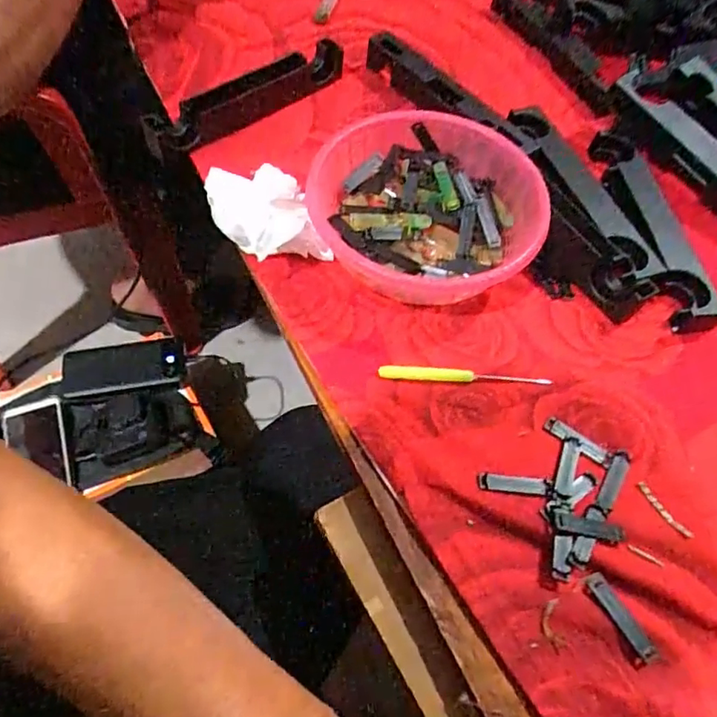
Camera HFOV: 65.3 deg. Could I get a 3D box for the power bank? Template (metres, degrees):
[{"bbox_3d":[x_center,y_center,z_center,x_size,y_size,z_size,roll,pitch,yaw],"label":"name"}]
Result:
[{"bbox_3d":[-0.313,0.010,0.743,0.160,0.015,0.068,-8,62,-6],"label":"power bank"}]

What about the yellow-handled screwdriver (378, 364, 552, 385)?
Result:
[{"bbox_3d":[0.072,0.012,0.377,0.116,0.005,0.010,3,61,0],"label":"yellow-handled screwdriver"}]

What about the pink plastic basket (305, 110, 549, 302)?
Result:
[{"bbox_3d":[0.054,-0.113,0.422,0.176,0.048,0.159,-5,62,-4],"label":"pink plastic basket"}]

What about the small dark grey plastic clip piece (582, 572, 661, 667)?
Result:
[{"bbox_3d":[0.145,0.142,0.307,0.011,0.004,0.049,-27,65,-15],"label":"small dark grey plastic clip piece"}]

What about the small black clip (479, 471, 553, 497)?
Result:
[{"bbox_3d":[0.097,0.077,0.344,0.046,0.004,0.011,5,61,1],"label":"small black clip"}]

